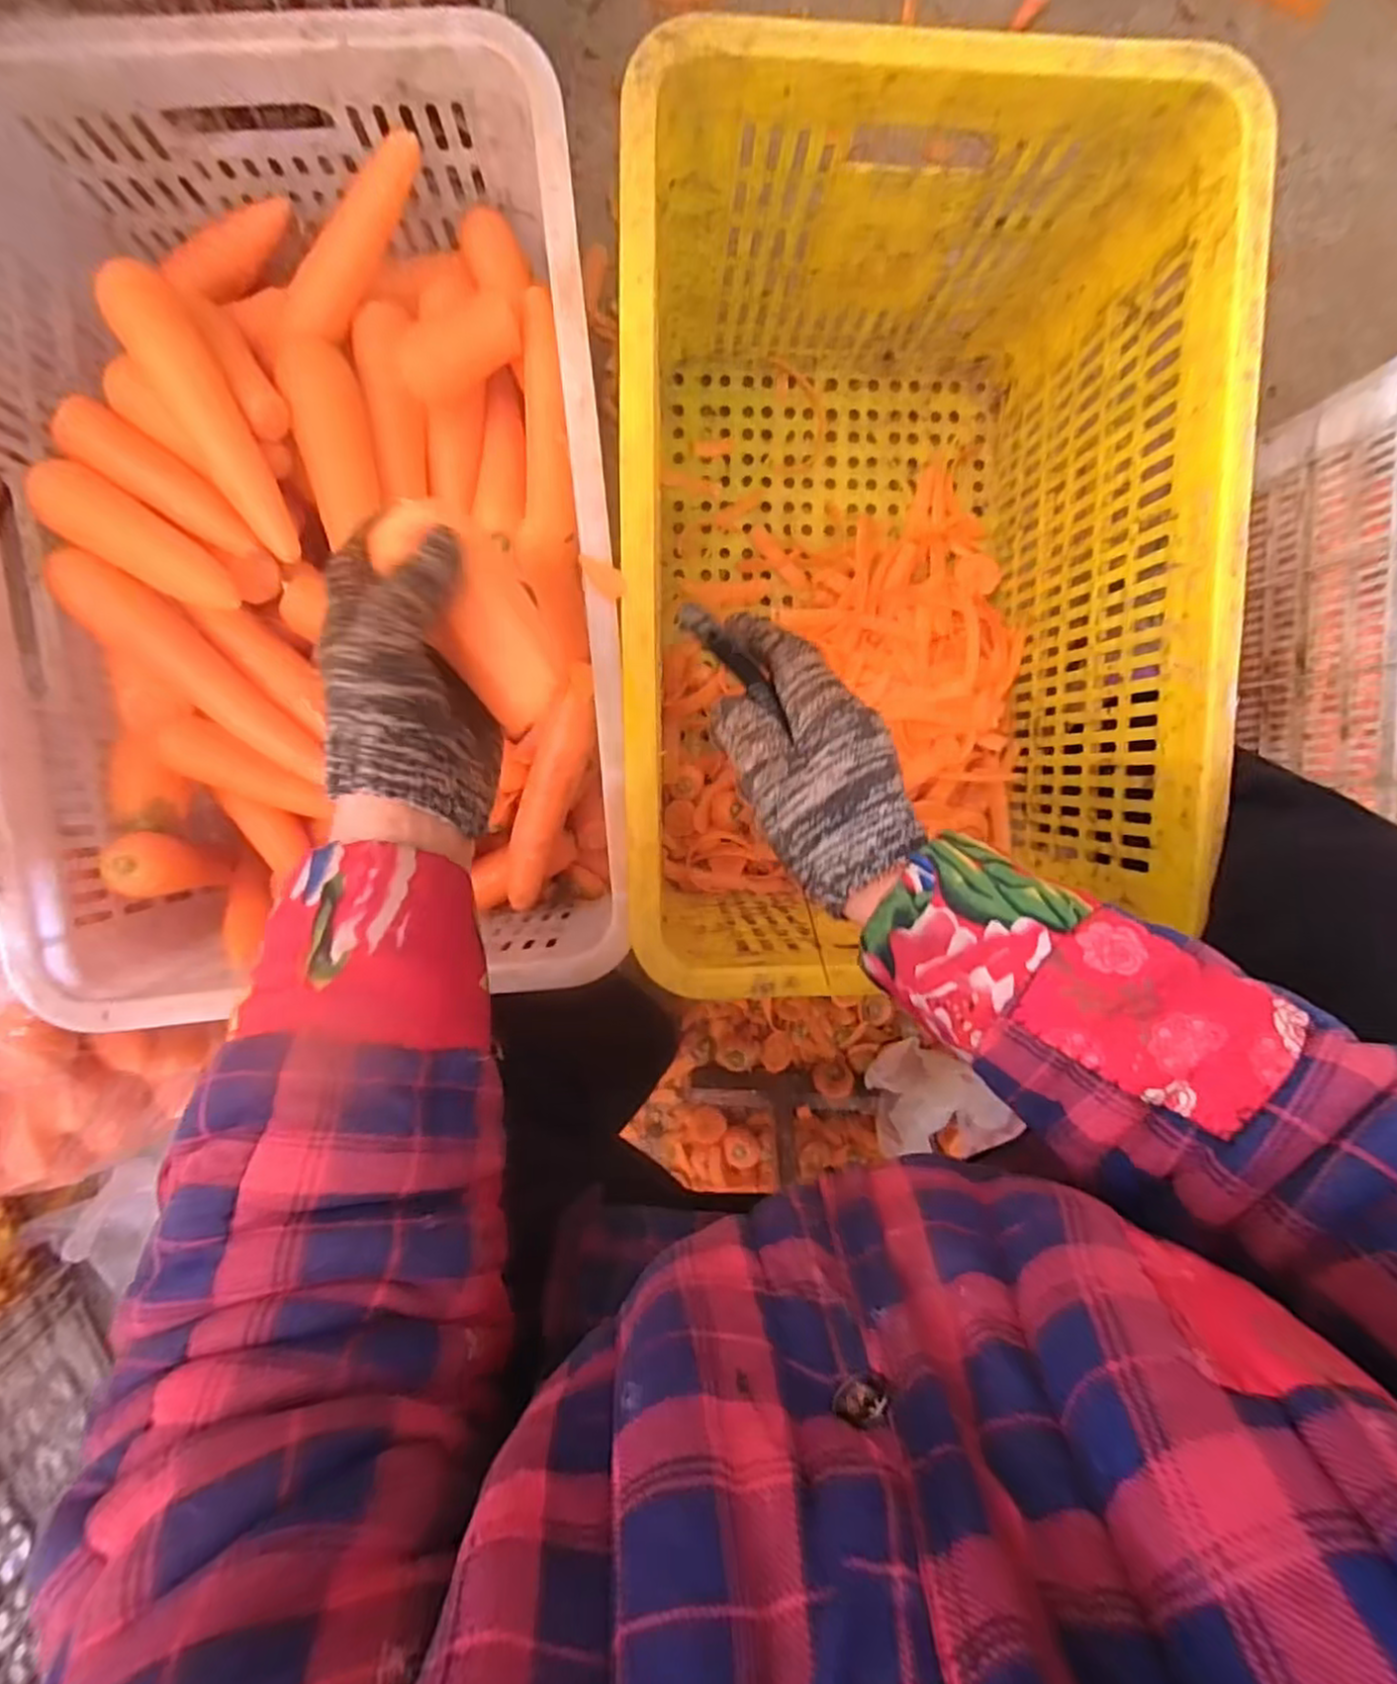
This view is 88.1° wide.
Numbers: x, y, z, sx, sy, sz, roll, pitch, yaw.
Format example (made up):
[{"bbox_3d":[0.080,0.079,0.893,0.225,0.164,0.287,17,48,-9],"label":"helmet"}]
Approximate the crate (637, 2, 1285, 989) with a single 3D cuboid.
[{"bbox_3d":[0.128,-0.209,0.551,0.357,0.294,0.475,-1,95,-5],"label":"crate"}]

